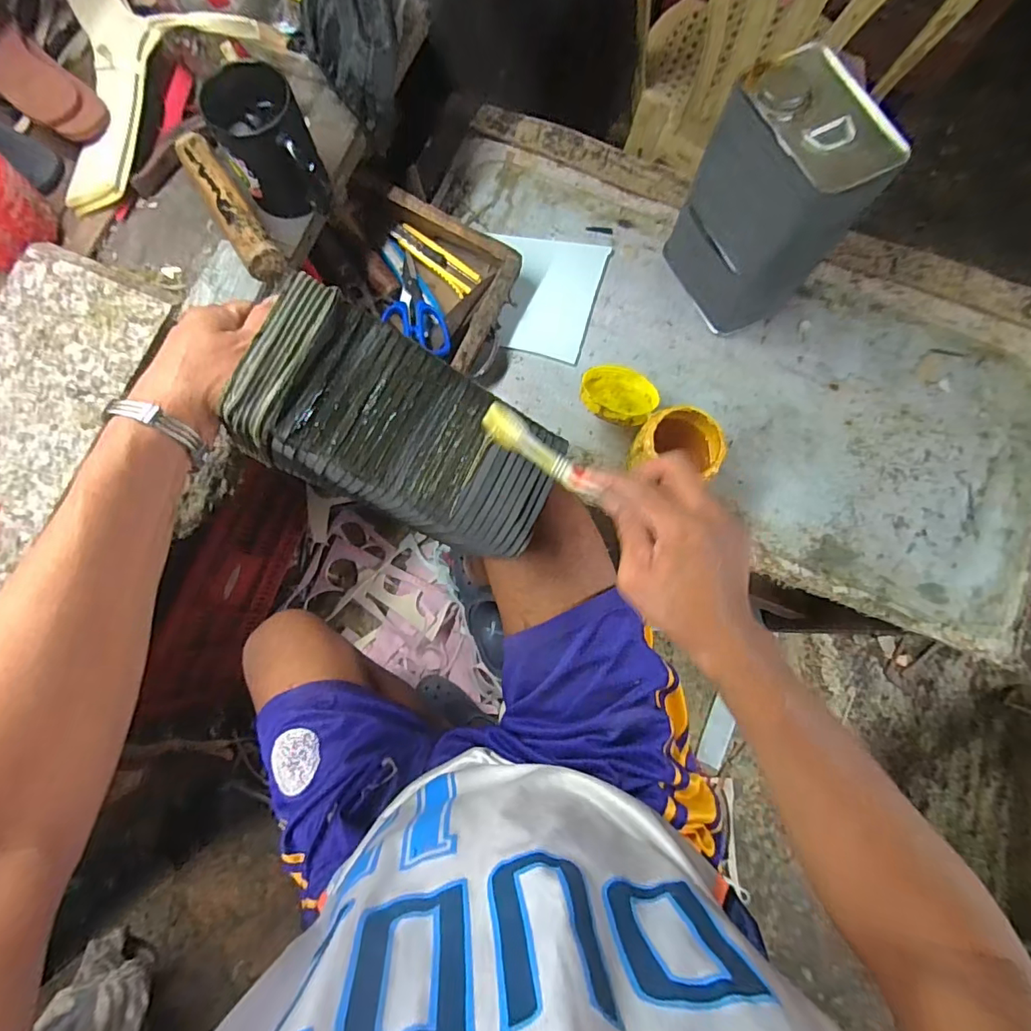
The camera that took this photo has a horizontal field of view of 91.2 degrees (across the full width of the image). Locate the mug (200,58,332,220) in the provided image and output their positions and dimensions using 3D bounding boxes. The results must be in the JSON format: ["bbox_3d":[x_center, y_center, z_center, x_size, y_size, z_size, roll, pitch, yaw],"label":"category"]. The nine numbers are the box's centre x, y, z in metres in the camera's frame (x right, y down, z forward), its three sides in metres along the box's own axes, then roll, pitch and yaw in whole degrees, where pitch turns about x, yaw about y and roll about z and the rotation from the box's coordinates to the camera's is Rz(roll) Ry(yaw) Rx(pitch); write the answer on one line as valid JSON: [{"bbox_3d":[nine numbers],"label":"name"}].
[{"bbox_3d":[-0.237,-0.354,0.485,0.083,0.081,0.107,-19,79,-5],"label":"mug"}]

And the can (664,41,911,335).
[{"bbox_3d":[0.281,-0.343,0.583,0.109,0.232,0.155,-30,80,-7],"label":"can"}]

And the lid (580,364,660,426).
[{"bbox_3d":[0.122,-0.142,0.593,0.090,0.014,0.096,6,48,-7],"label":"lid"}]

